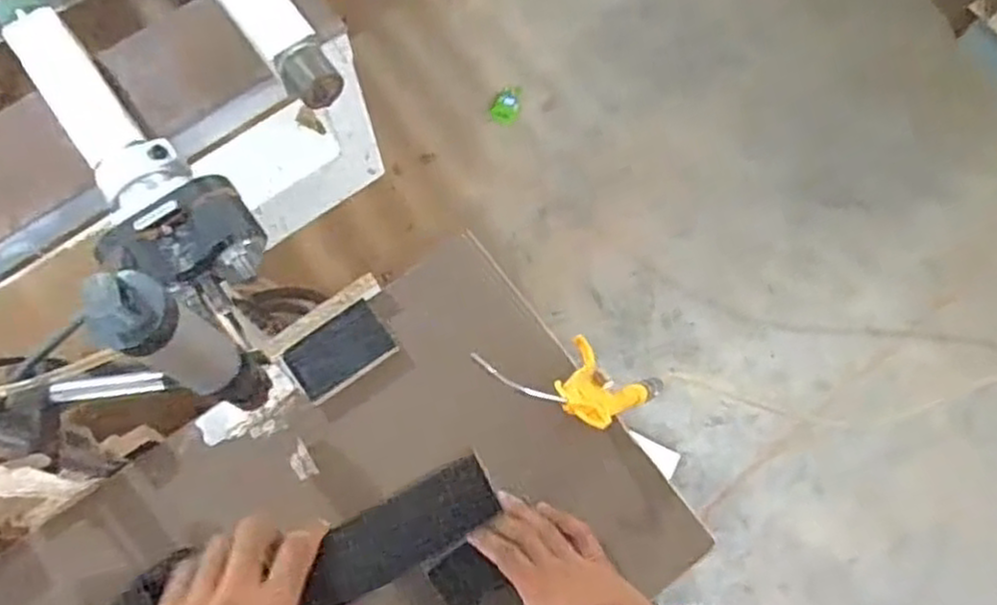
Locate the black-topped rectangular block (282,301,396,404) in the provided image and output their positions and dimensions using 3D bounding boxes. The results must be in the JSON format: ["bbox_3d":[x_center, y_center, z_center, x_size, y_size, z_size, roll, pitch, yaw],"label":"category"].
[{"bbox_3d":[-0.151,0.046,0.725,0.094,0.016,0.057,-35,77,-11],"label":"black-topped rectangular block"}]

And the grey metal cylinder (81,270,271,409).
[{"bbox_3d":[-0.219,0.036,0.543,0.050,0.224,0.046,0,73,-1],"label":"grey metal cylinder"}]

